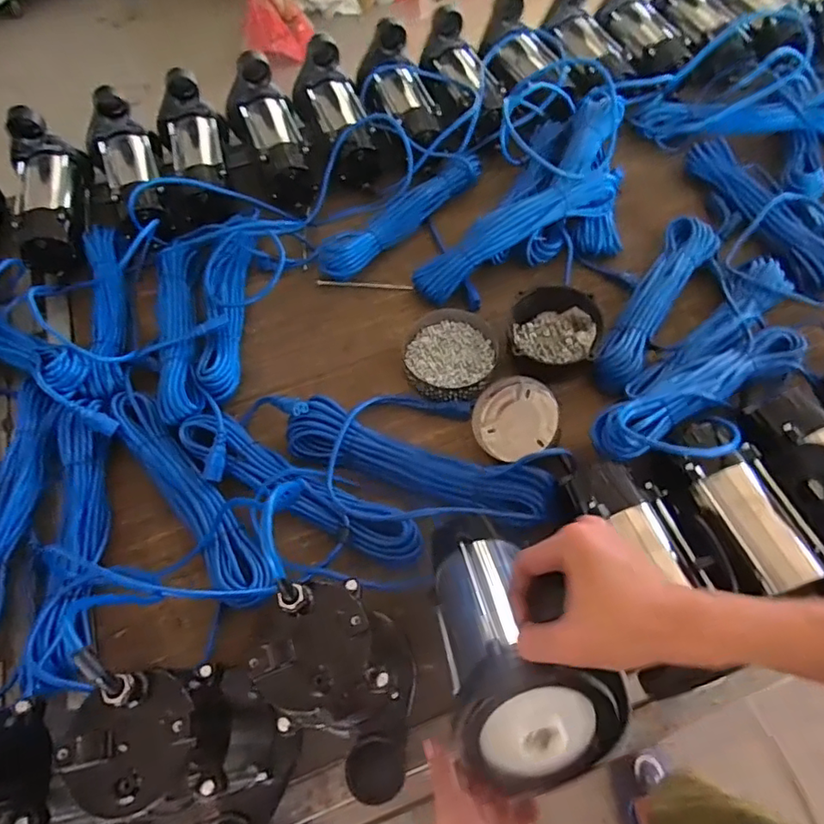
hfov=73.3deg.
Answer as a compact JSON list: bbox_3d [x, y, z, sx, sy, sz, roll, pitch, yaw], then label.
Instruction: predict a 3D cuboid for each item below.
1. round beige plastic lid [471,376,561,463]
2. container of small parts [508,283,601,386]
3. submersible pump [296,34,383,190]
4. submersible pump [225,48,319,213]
[{"bbox_3d":[0.130,0.007,0.698,0.104,0.010,0.099,-4,76,15],"label":"round beige plastic lid"},{"bbox_3d":[0.197,-0.109,0.772,0.117,0.069,0.121,-2,60,3],"label":"container of small parts"},{"bbox_3d":[-0.134,-0.524,0.989,0.114,0.135,0.246,-18,61,-7],"label":"submersible pump"},{"bbox_3d":[-0.245,-0.480,0.981,0.119,0.108,0.279,-20,78,-9],"label":"submersible pump"}]

